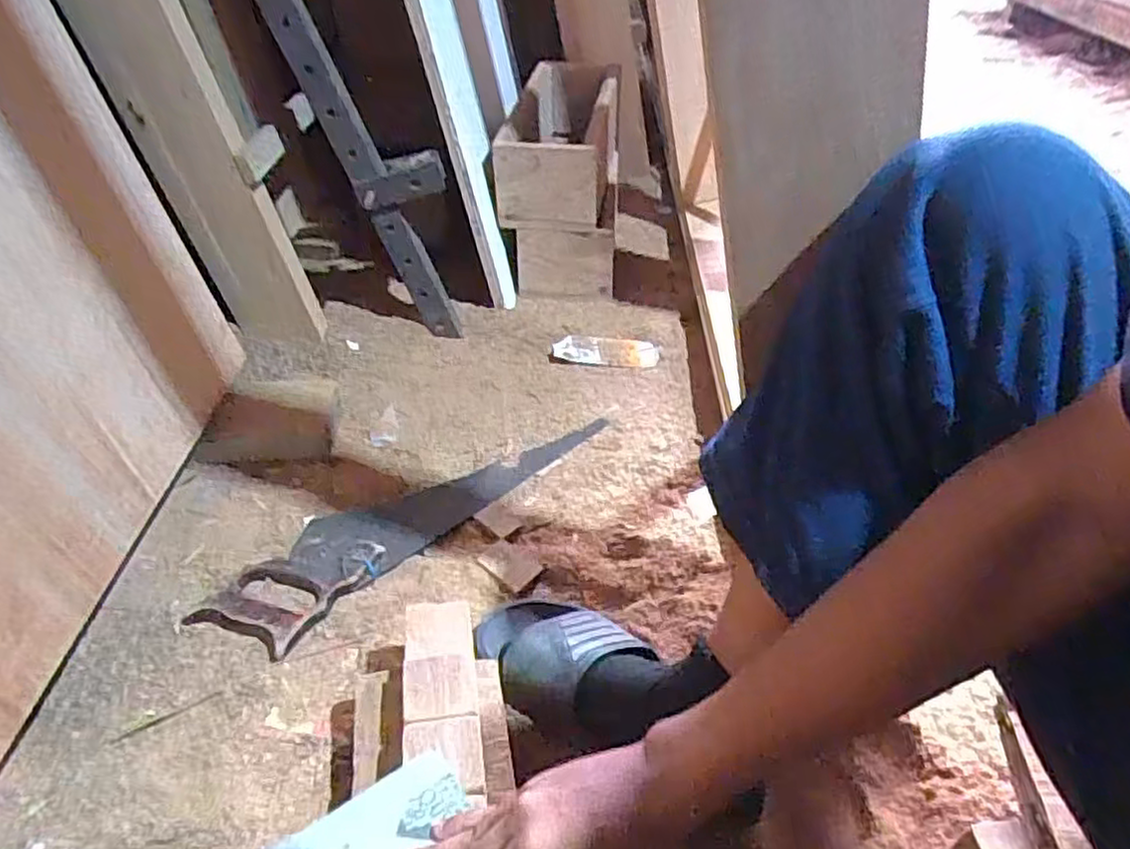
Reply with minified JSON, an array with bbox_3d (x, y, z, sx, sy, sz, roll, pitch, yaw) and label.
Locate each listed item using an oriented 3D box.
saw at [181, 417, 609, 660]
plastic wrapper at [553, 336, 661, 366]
[{"bbox_3d":[-0.148,0.085,0.783,0.102,0.018,0.468,30,45,28],"label":"saw"},{"bbox_3d":[0.061,-0.111,1.055,0.149,0.011,0.064,7,39,2],"label":"plastic wrapper"}]

